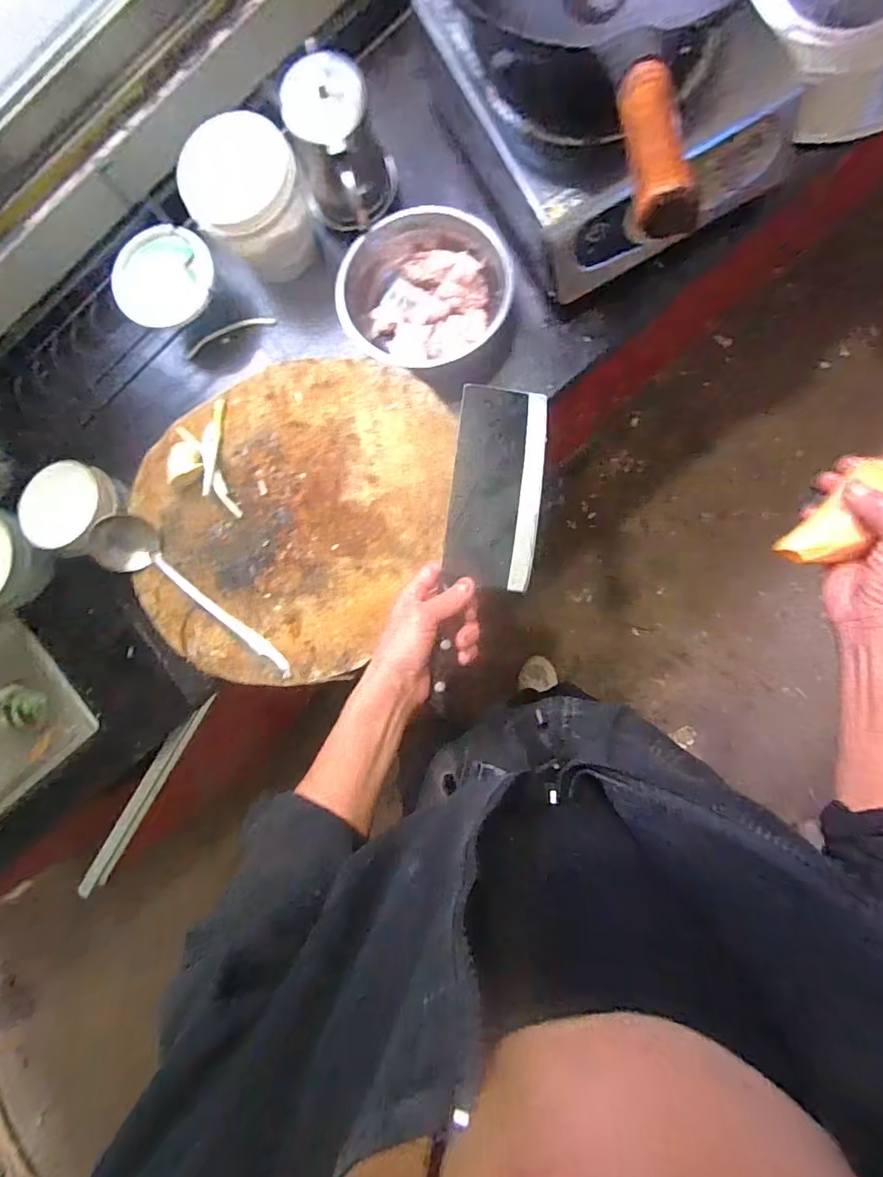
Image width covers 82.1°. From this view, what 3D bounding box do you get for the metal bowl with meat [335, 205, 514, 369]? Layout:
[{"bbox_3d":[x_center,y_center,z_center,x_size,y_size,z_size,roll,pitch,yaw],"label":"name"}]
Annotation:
[{"bbox_3d":[-0.016,-0.375,0.635,0.193,0.088,0.202,0,88,8],"label":"metal bowl with meat"}]

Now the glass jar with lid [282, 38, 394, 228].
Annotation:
[{"bbox_3d":[-0.106,-0.506,0.593,0.115,0.138,0.115,39,93,8],"label":"glass jar with lid"}]

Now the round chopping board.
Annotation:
[{"bbox_3d":[-0.179,-0.081,0.591,0.363,0.028,0.371,7,89,8],"label":"round chopping board"}]

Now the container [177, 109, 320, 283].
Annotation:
[{"bbox_3d":[-0.224,-0.462,0.618,0.105,0.139,0.129,38,93,8],"label":"container"}]

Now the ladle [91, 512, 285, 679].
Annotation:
[{"bbox_3d":[-0.288,-0.001,0.584,0.252,0.056,0.064,33,92,8],"label":"ladle"}]

